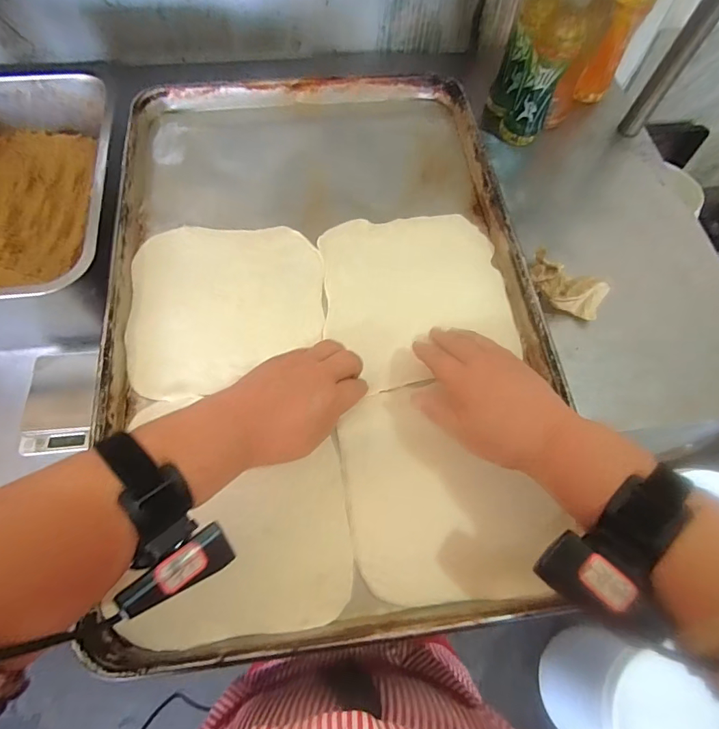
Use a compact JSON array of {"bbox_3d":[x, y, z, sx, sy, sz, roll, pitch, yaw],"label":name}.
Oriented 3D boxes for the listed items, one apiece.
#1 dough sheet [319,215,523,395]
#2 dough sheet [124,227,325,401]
[{"bbox_3d":[0.059,-0.071,0.449,0.184,0.010,0.189,-5,66,-5],"label":"dough sheet"},{"bbox_3d":[-0.131,-0.060,0.431,0.185,0.009,0.182,-4,66,-5],"label":"dough sheet"}]

